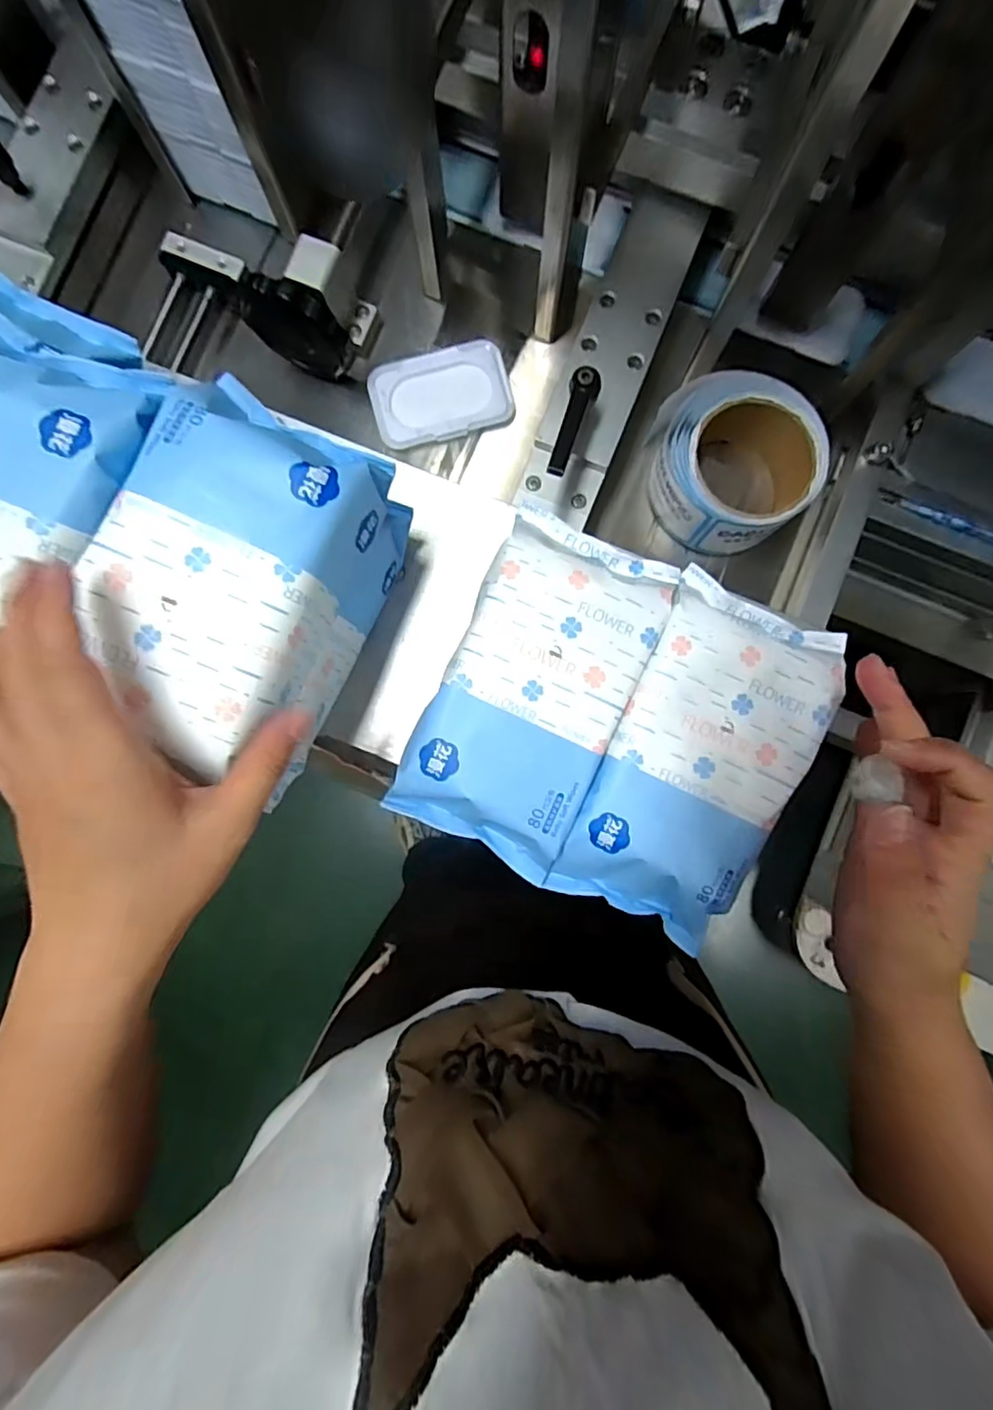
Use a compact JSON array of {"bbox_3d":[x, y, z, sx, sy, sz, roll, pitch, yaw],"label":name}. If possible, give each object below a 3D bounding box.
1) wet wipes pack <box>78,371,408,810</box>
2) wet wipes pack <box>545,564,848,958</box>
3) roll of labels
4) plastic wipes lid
[{"bbox_3d":[-0.123,-0.053,0.302,0.095,0.107,0.172,23,86,2],"label":"wet wipes pack"},{"bbox_3d":[0.109,0.030,0.323,0.095,0.036,0.187,25,86,2],"label":"wet wipes pack"},{"bbox_3d":[0.155,-0.158,0.396,0.104,0.050,0.099,0,86,0],"label":"roll of labels"},{"bbox_3d":[-0.040,-0.222,0.426,0.097,0.010,0.060,-16,86,-1],"label":"plastic wipes lid"}]

